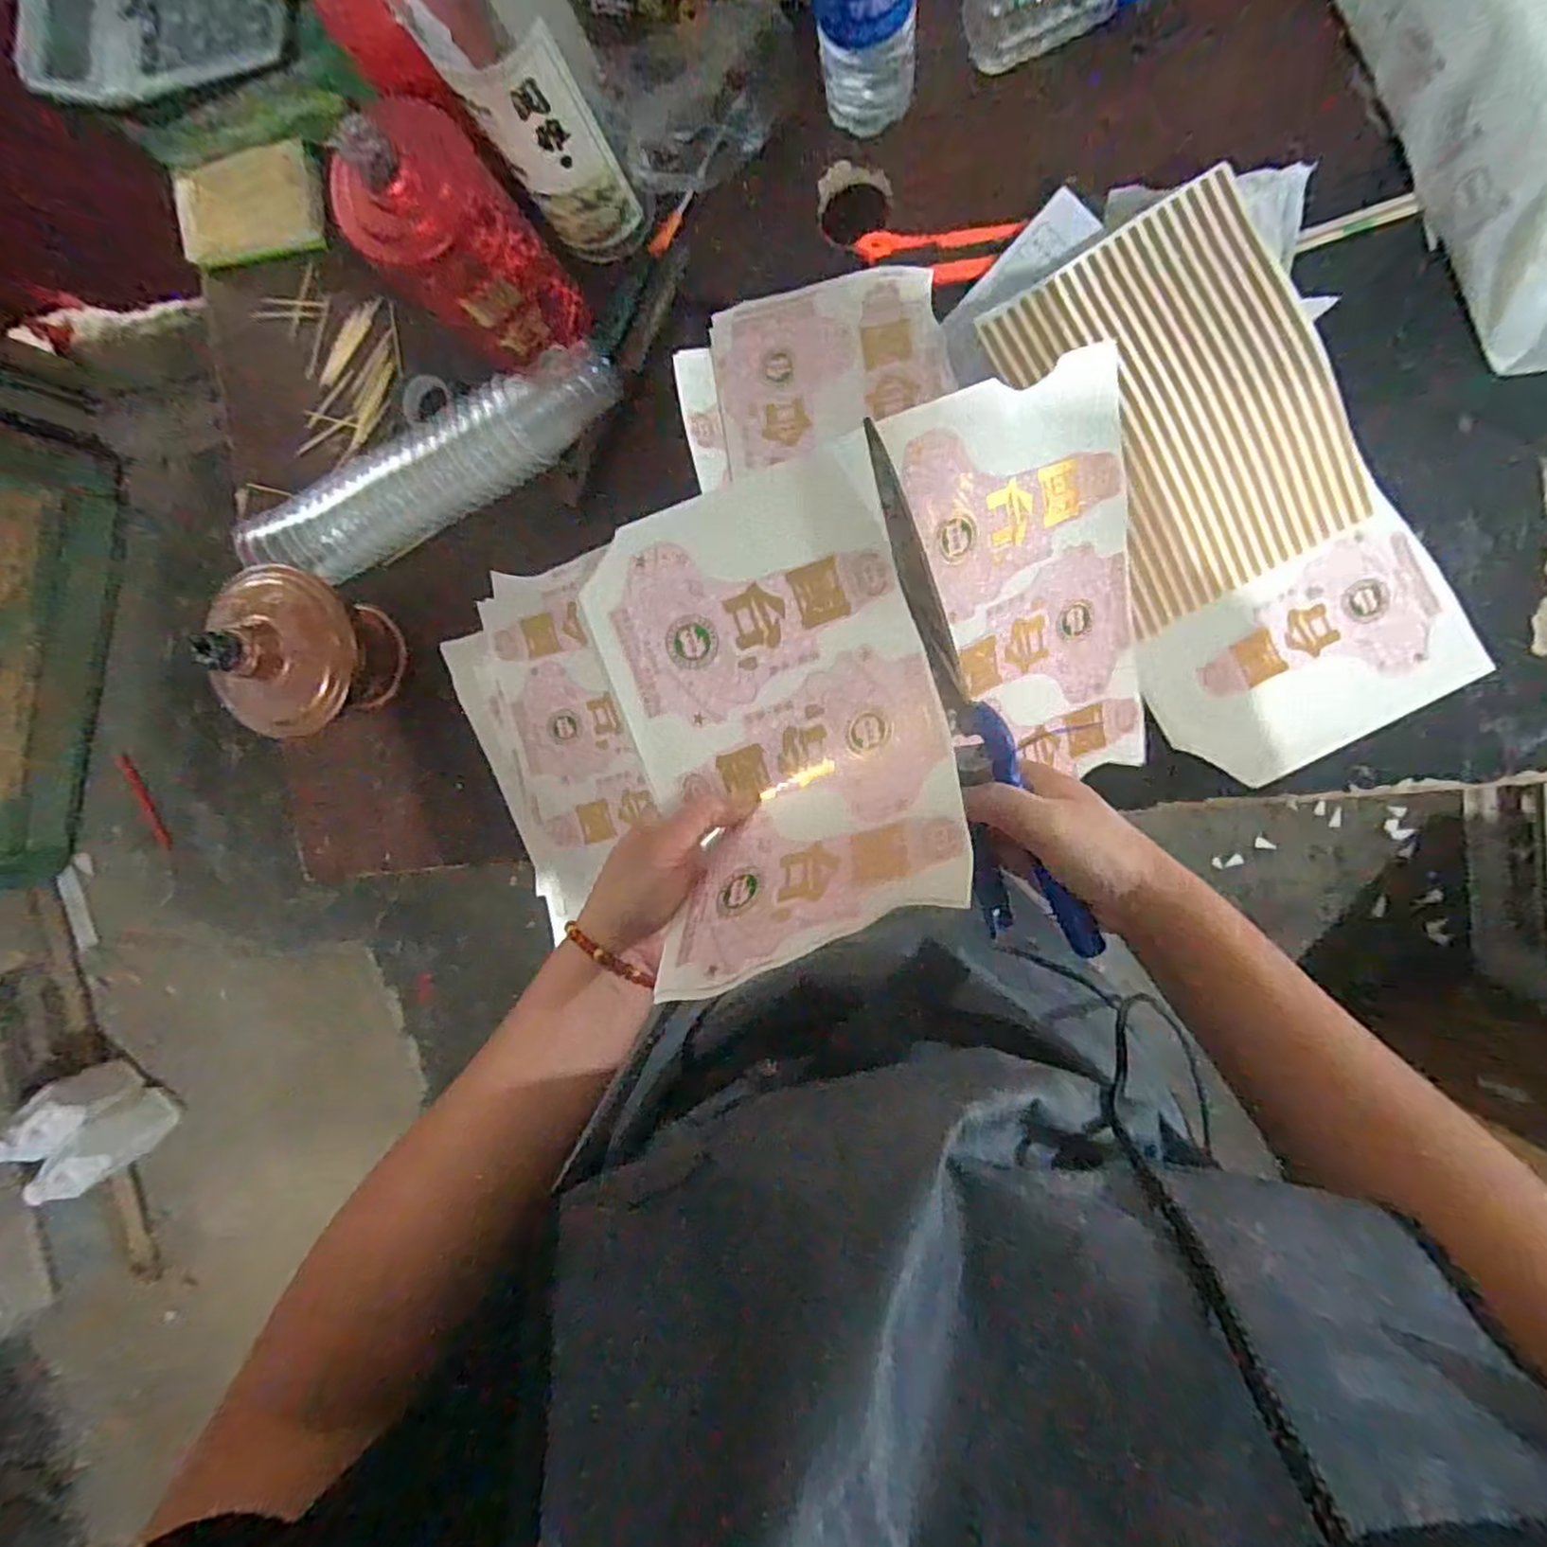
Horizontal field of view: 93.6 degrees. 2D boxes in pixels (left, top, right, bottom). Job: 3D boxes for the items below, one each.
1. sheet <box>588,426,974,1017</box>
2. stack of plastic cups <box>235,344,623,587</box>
[{"bbox_3d":[0.001,-0.034,0.358,0.162,0.078,0.228,-17,89,9],"label":"sheet"},{"bbox_3d":[-0.253,-0.227,0.542,0.301,0.055,0.058,-23,88,9],"label":"stack of plastic cups"}]

